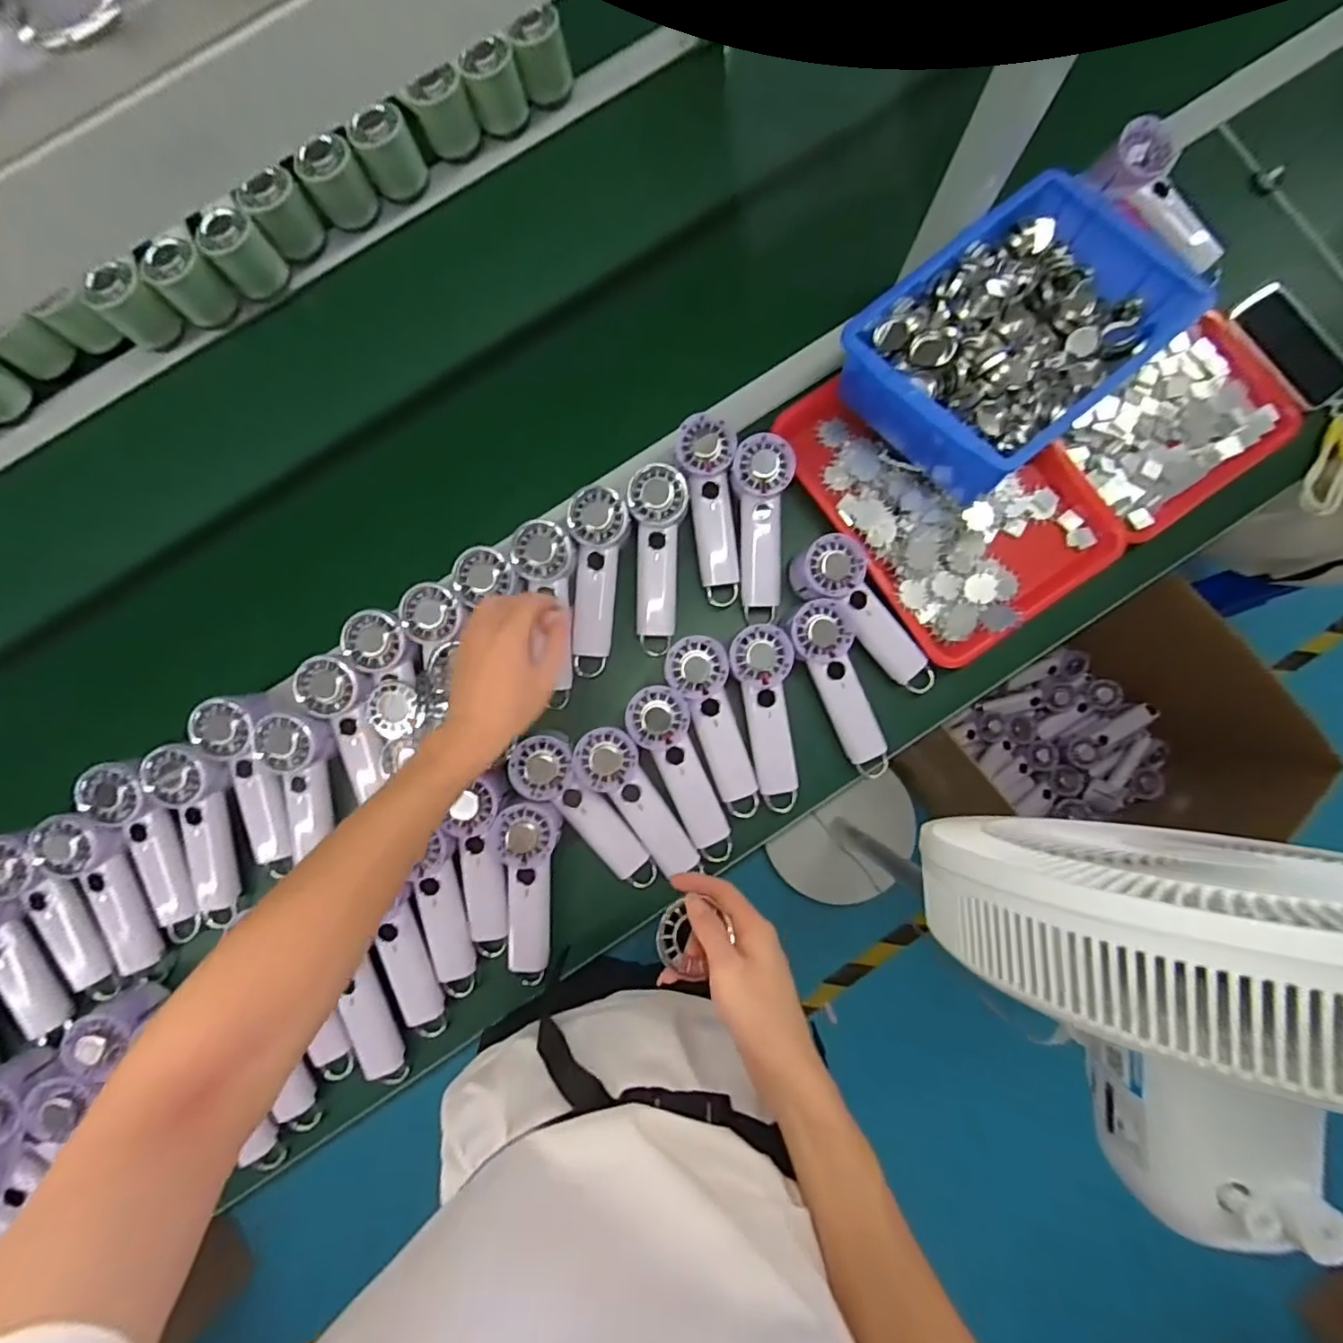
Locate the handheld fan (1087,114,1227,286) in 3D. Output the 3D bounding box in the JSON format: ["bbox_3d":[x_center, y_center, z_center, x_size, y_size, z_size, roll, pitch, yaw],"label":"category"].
[{"bbox_3d":[0.549,-0.514,0.651,0.080,0.046,0.176,-36,84,-2],"label":"handheld fan"}]

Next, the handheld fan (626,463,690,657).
[{"bbox_3d":[-0.015,-0.117,0.635,0.057,0.033,0.189,2,103,2],"label":"handheld fan"}]

